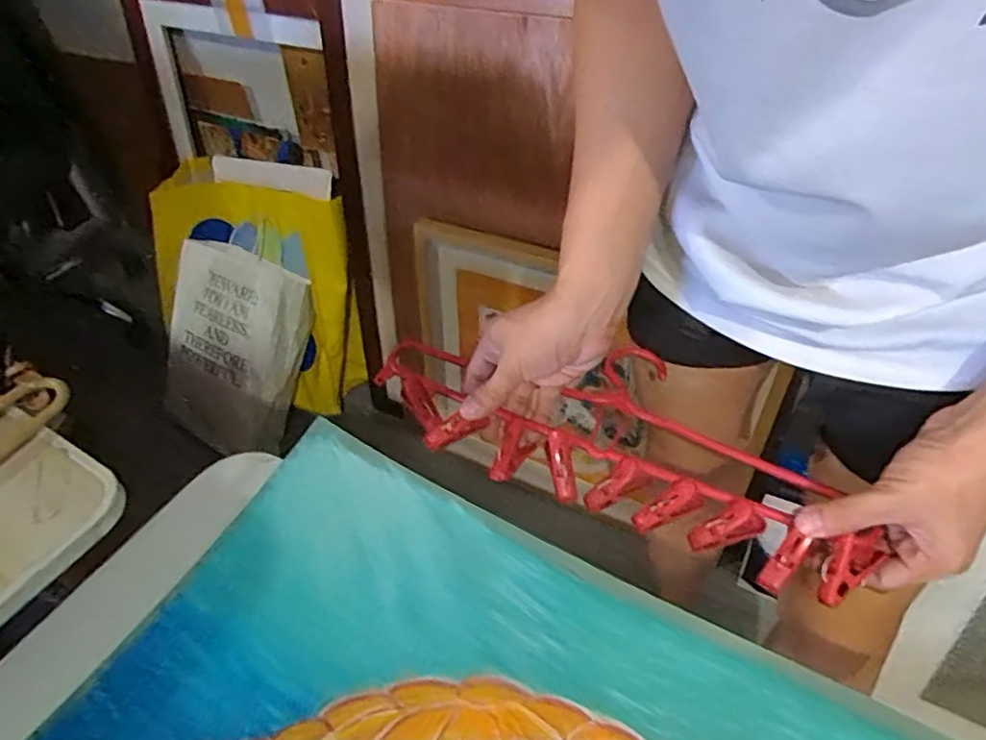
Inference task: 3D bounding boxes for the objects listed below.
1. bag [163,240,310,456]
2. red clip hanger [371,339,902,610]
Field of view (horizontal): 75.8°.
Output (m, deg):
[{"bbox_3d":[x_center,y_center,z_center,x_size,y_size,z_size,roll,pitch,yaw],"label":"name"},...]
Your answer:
[{"bbox_3d":[-0.547,-0.052,1.304,0.324,0.092,0.385,23,93,20],"label":"bag"},{"bbox_3d":[0.093,0.047,0.496,0.370,0.042,0.140,20,51,19],"label":"red clip hanger"}]

